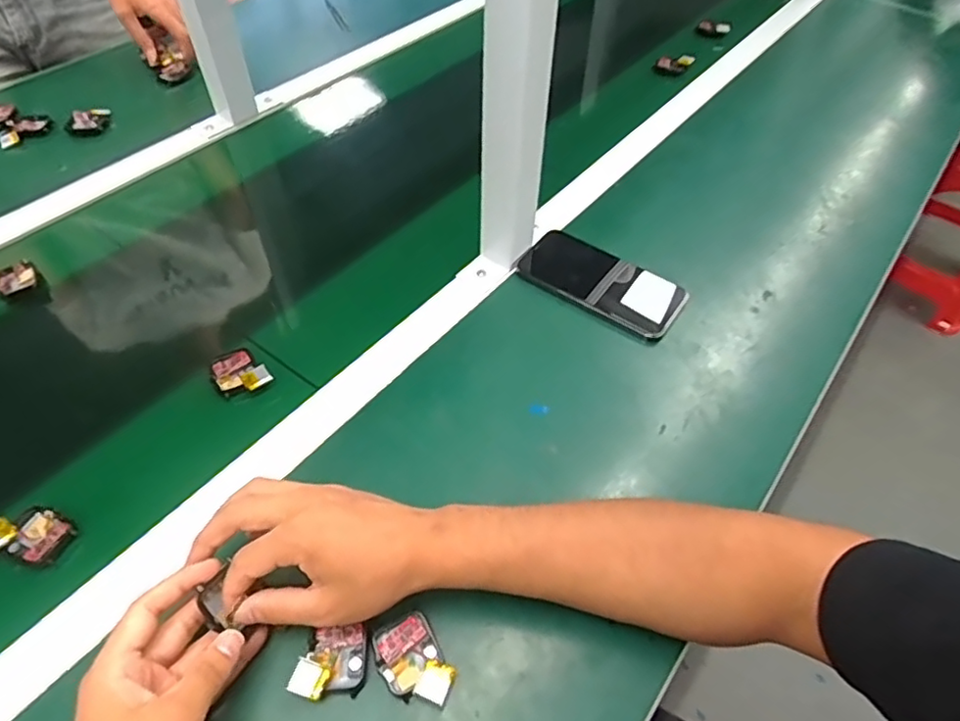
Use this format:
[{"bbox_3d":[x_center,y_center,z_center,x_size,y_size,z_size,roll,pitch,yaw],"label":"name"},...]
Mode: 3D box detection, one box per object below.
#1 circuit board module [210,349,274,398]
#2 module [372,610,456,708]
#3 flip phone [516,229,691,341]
[{"bbox_3d":[-0.208,0.011,0.523,0.040,0.012,0.054,-34,59,-25],"label":"circuit board module"},{"bbox_3d":[-0.042,0.189,0.381,0.039,0.016,0.057,-24,56,-20],"label":"module"},{"bbox_3d":[0.120,-0.081,0.604,0.163,0.014,0.079,27,55,19],"label":"flip phone"}]

